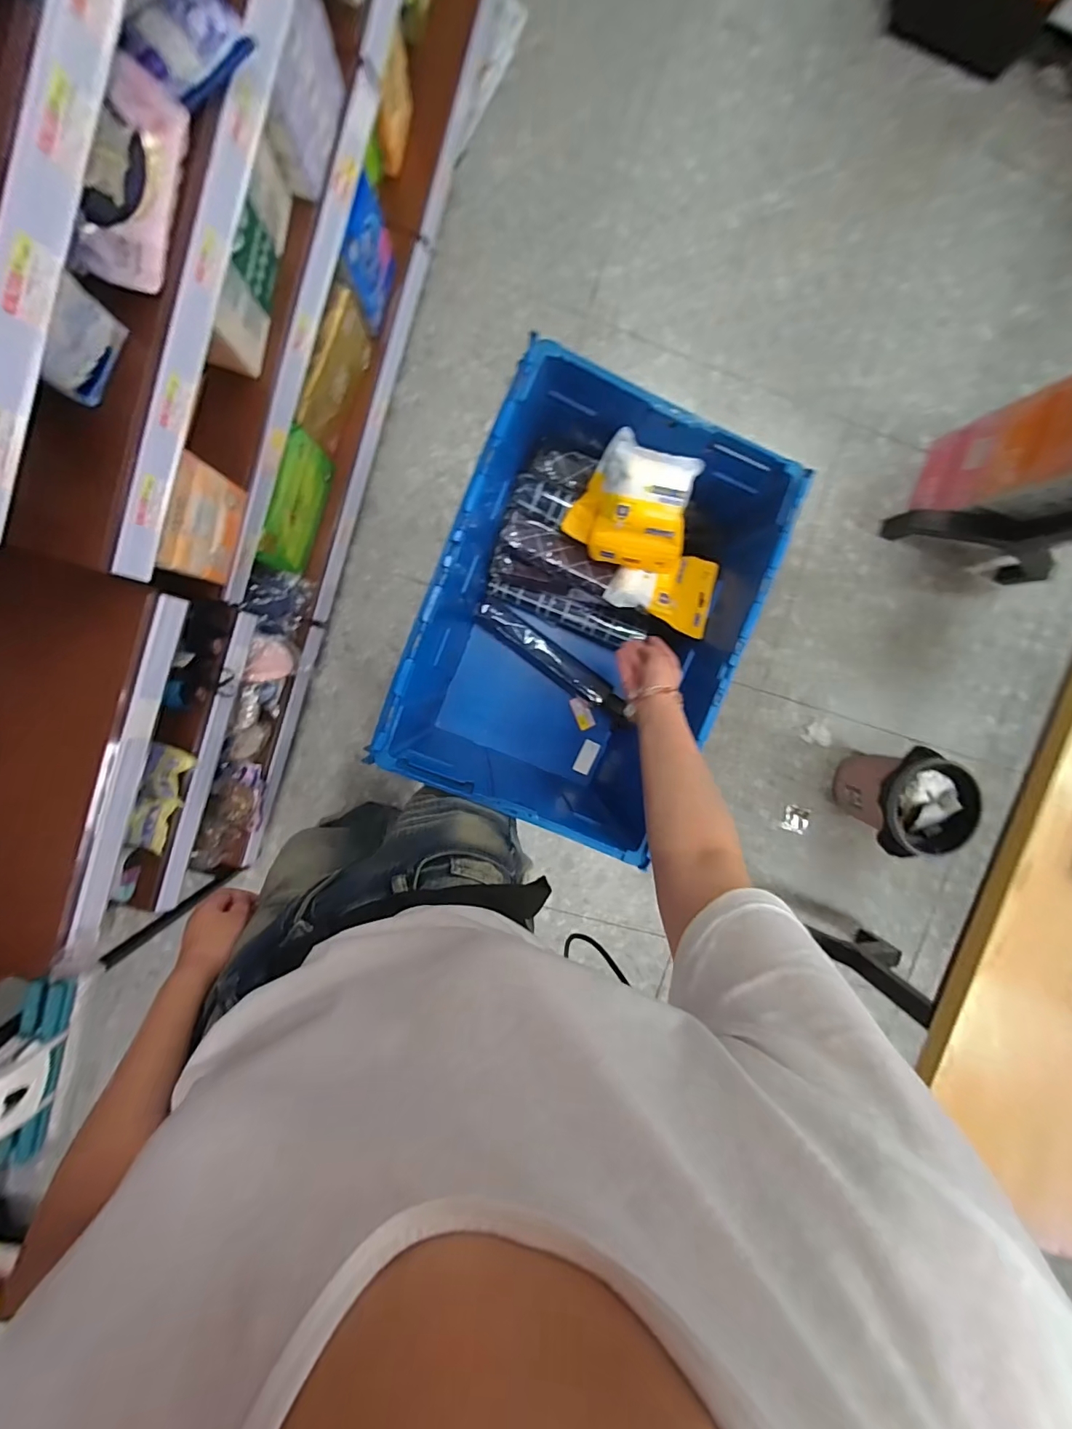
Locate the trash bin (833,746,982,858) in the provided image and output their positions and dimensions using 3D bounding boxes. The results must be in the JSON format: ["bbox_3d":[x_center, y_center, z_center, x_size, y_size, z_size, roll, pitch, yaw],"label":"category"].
[{"bbox_3d":[1.014,0.215,1.350,0.266,0.241,0.255,-3,96,-5],"label":"trash bin"}]

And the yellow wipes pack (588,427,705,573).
[{"bbox_3d":[0.155,-0.300,0.710,0.132,0.062,0.169,7,99,-3],"label":"yellow wipes pack"}]

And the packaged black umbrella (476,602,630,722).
[{"bbox_3d":[0.032,-0.096,0.911,0.318,0.062,0.052,35,97,-9],"label":"packaged black umbrella"}]

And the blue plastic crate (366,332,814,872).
[{"bbox_3d":[0.069,-0.145,0.788,0.410,0.311,0.584,23,93,-7],"label":"blue plastic crate"}]

